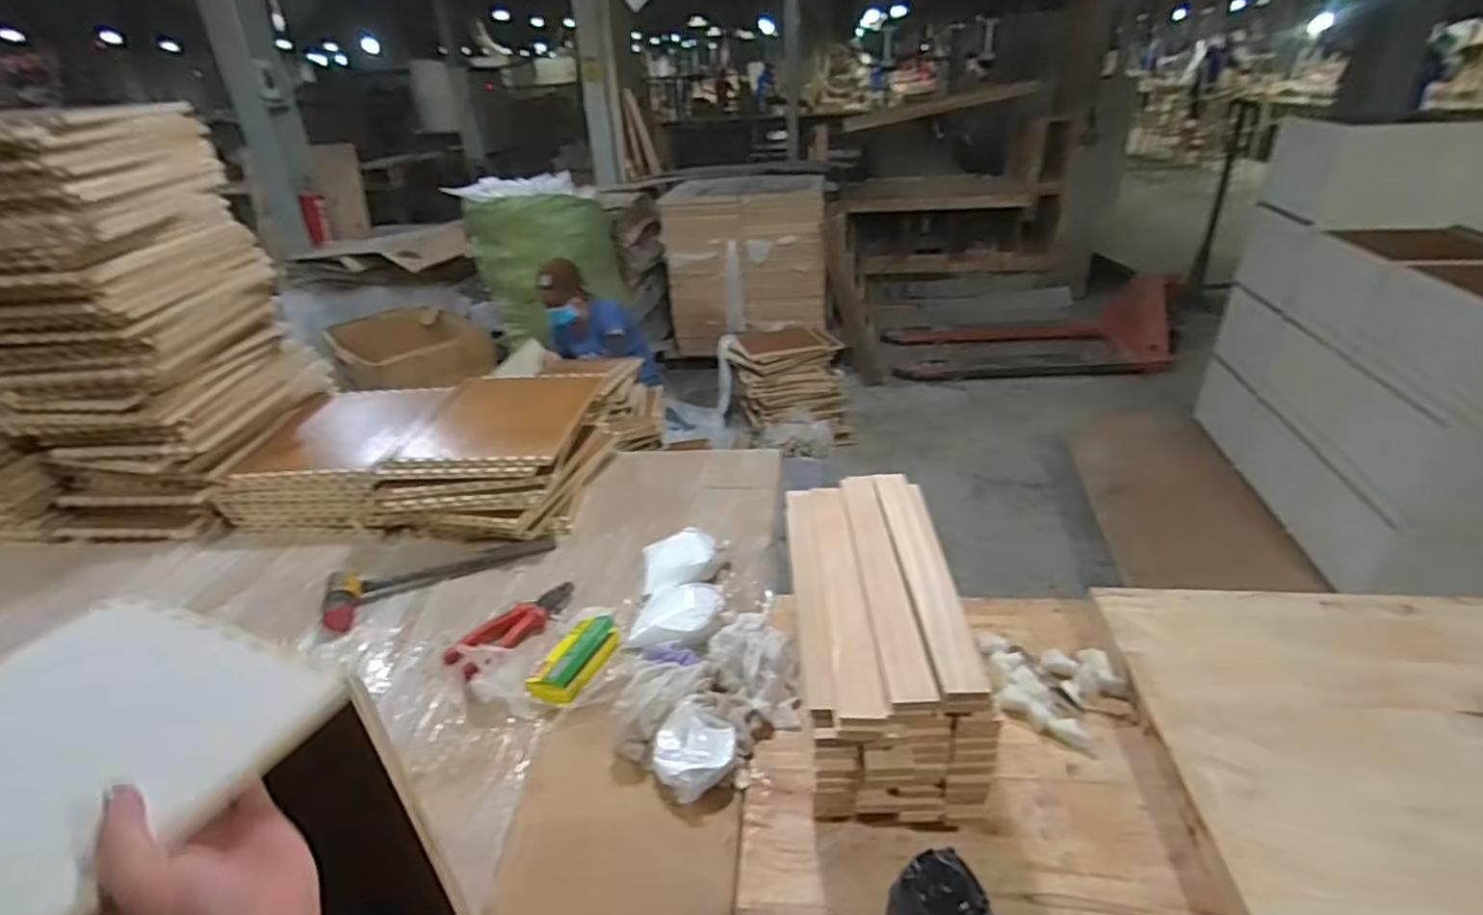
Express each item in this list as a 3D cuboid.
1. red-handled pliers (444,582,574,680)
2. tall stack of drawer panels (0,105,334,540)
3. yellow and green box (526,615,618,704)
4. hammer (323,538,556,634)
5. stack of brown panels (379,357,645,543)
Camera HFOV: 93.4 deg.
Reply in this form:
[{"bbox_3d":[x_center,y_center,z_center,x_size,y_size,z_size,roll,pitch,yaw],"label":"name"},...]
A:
[{"bbox_3d":[-0.316,0.228,0.965,0.071,0.031,0.195,12,33,26],"label":"red-handled pliers"},{"bbox_3d":[-1.041,-0.207,1.193,0.316,0.637,0.446,-3,29,2],"label":"tall stack of drawer panels"},{"bbox_3d":[-0.211,0.251,0.882,0.069,0.035,0.128,10,32,23],"label":"yellow and green box"},{"bbox_3d":[-0.464,0.172,1.087,0.338,0.027,0.085,-20,33,-27],"label":"hammer"},{"bbox_3d":[-0.436,-0.001,1.269,0.342,0.153,0.375,-1,29,5],"label":"stack of brown panels"}]

